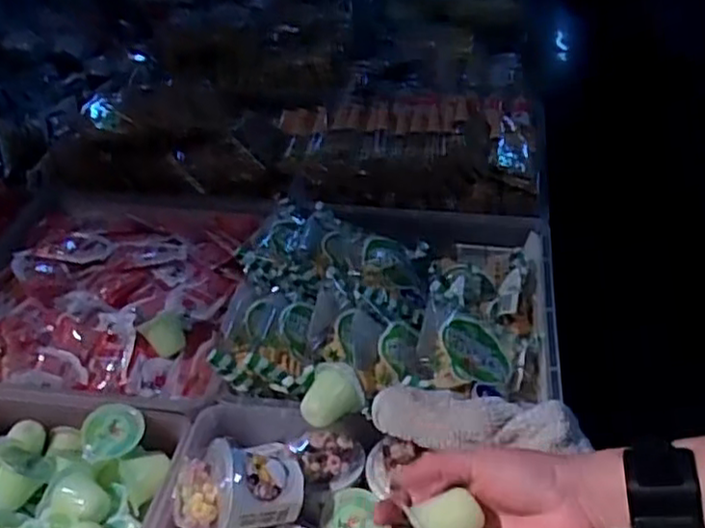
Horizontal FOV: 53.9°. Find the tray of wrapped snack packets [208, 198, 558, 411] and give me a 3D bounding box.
[{"bbox_3d":[0.042,0.039,0.702,0.313,0.089,0.301,6,39,8],"label":"tray of wrapped snack packets"}]

